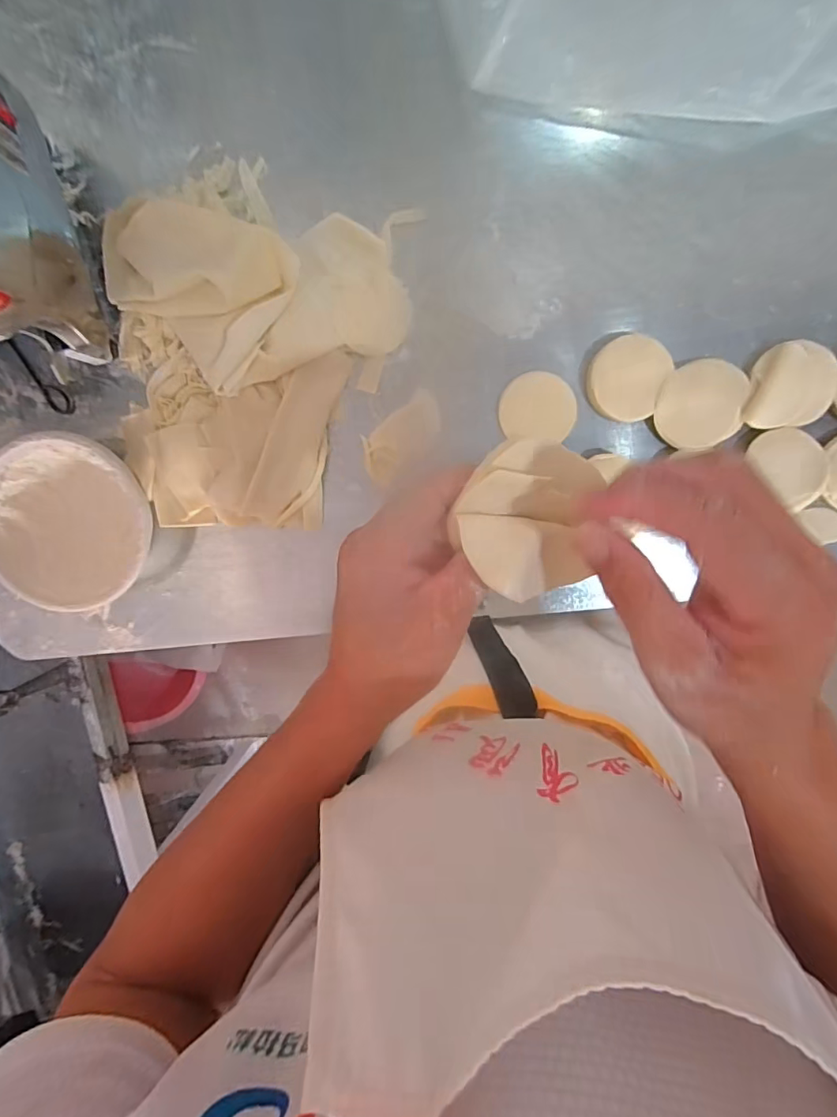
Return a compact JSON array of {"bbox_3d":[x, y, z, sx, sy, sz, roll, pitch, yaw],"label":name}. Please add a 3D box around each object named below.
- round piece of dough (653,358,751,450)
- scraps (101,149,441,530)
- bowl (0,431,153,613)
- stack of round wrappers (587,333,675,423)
[{"bbox_3d":[0.303,-0.164,0.552,0.092,0.014,0.087,1,99,3],"label":"round piece of dough"},{"bbox_3d":[-0.158,-0.219,0.548,0.331,0.065,0.371,2,99,3],"label":"scraps"},{"bbox_3d":[-0.390,-0.040,0.584,0.189,0.061,0.181,1,99,3],"label":"bowl"},{"bbox_3d":[0.224,-0.195,0.555,0.077,0.017,0.087,19,99,0],"label":"stack of round wrappers"}]

